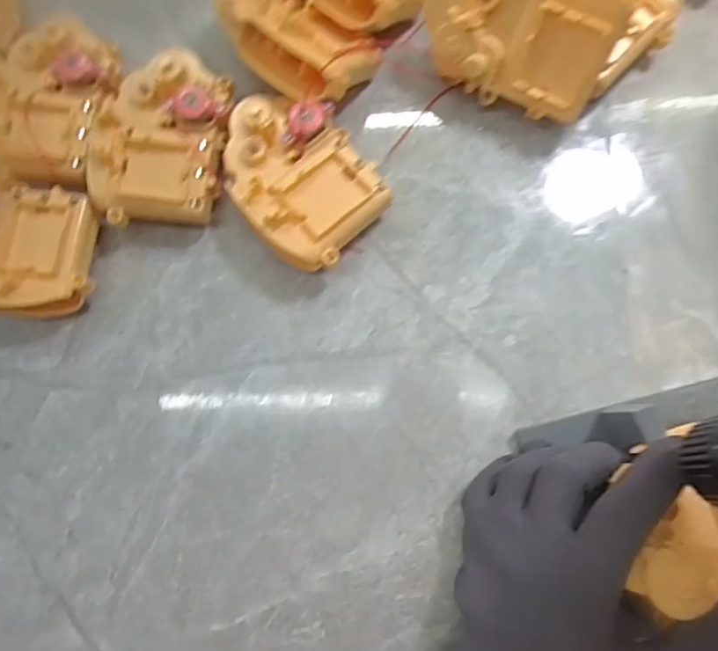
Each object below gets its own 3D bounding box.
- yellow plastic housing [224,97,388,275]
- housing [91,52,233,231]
[{"bbox_3d":[-0.035,-0.082,0.304,0.098,0.037,0.074,41,86,11],"label":"yellow plastic housing"},{"bbox_3d":[-0.112,-0.108,0.315,0.068,0.037,0.100,8,81,7],"label":"housing"}]

